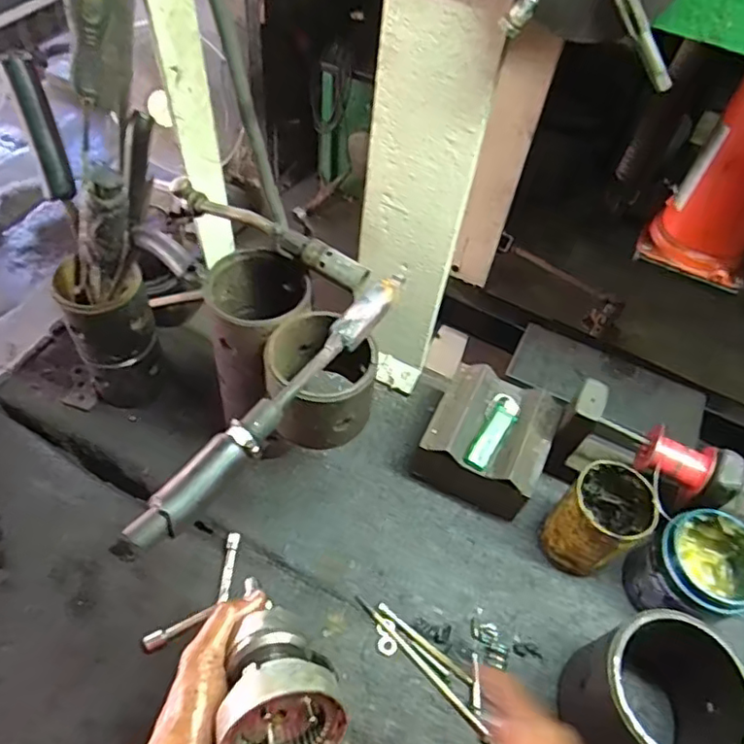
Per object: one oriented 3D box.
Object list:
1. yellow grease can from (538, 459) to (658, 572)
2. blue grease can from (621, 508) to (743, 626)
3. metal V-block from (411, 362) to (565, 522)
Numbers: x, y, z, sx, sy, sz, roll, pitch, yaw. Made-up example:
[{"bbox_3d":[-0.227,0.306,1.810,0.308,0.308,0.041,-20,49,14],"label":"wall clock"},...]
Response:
[{"bbox_3d":[0.218,0.148,0.591,0.075,0.117,0.070,3,53,-4],"label":"yellow grease can"},{"bbox_3d":[0.305,0.193,0.575,0.097,0.097,0.090,3,53,-4],"label":"blue grease can"},{"bbox_3d":[0.118,0.071,0.648,0.132,0.100,0.114,24,55,12],"label":"metal V-block"}]

